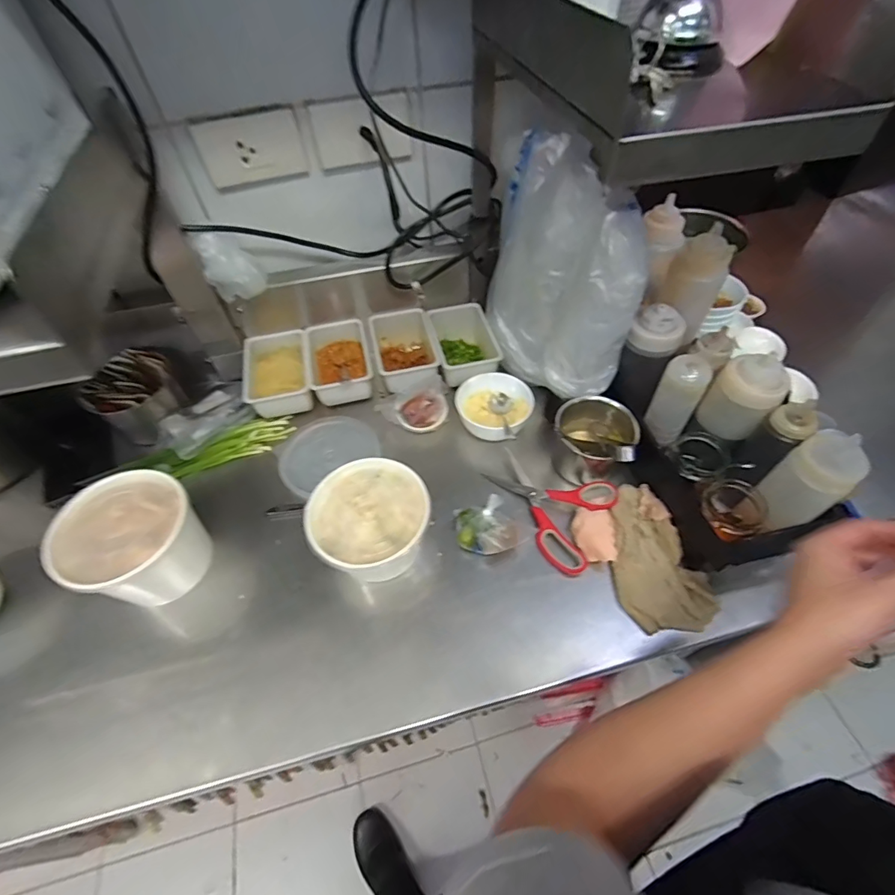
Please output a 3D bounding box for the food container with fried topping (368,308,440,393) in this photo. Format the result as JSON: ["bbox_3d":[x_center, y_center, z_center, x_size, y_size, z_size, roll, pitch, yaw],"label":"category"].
[{"bbox_3d":[-0.069,-0.146,0.721,0.093,0.067,0.142,-12,53,-6],"label":"food container with fried topping"}]

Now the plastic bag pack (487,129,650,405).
[{"bbox_3d":[0.139,-0.208,0.588,0.095,0.265,0.252,-19,54,-11],"label":"plastic bag pack"}]

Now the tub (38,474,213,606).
[{"bbox_3d":[-0.346,0.109,0.517,0.131,0.115,0.135,-2,52,2],"label":"tub"}]

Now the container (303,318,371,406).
[{"bbox_3d":[-0.164,-0.126,0.710,0.094,0.067,0.136,-13,53,-6],"label":"container"}]

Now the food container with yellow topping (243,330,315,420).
[{"bbox_3d":[-0.255,-0.108,0.704,0.091,0.074,0.139,-14,53,-7],"label":"food container with yellow topping"}]

